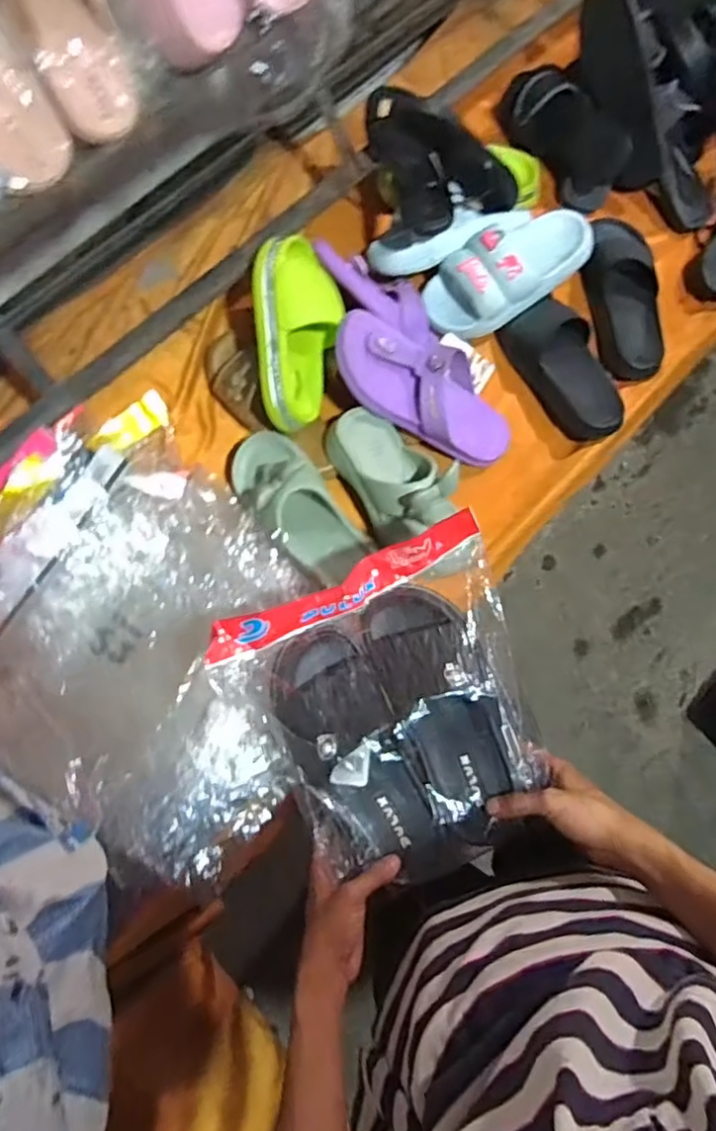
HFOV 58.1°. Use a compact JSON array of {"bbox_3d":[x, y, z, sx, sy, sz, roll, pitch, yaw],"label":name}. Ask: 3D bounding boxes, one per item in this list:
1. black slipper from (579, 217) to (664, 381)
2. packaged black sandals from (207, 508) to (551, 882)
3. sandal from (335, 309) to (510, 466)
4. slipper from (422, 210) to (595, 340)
[{"bbox_3d":[0.373,-0.383,0.908,0.089,0.064,0.256,-3,75,-2],"label":"black slipper"},{"bbox_3d":[0.041,0.139,0.620,0.279,0.063,0.290,-25,77,-8],"label":"packaged black sandals"},{"bbox_3d":[0.089,-0.221,0.815,0.259,0.049,0.107,31,76,-15],"label":"sandal"},{"bbox_3d":[0.207,-0.402,0.866,0.231,0.089,0.106,-32,78,-9],"label":"slipper"}]

